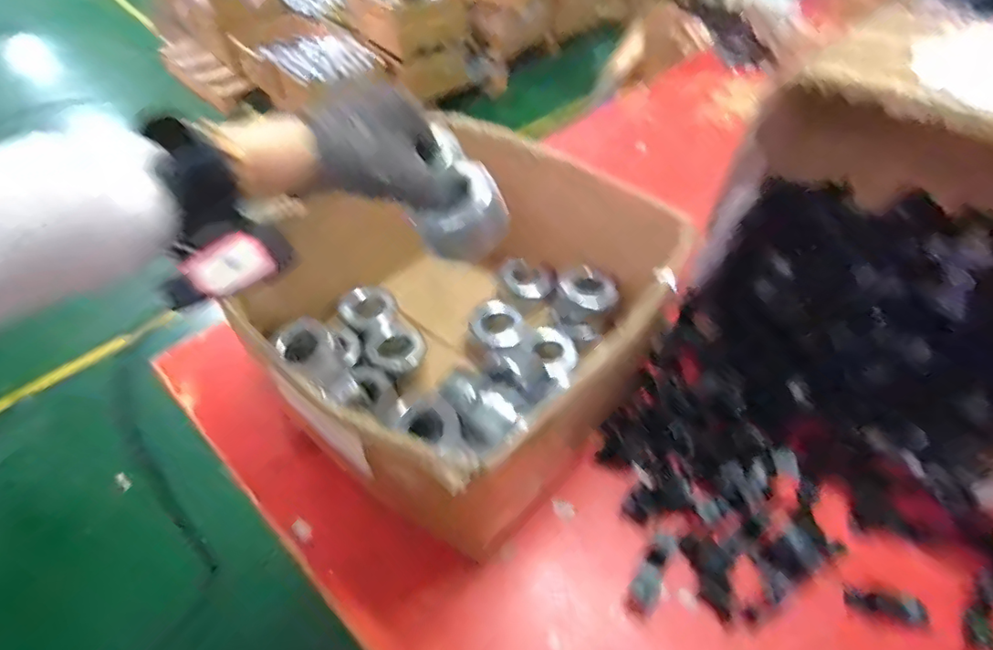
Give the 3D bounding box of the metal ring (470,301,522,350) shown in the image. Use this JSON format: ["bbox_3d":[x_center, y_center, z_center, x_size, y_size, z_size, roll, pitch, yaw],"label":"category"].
[{"bbox_3d":[0.000,0.000,0.587,0.053,0.030,0.056,1,50,-1],"label":"metal ring"}]

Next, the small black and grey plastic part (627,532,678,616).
[{"bbox_3d":[0.133,0.210,0.462,0.023,0.013,0.067,24,53,17],"label":"small black and grey plastic part"}]

